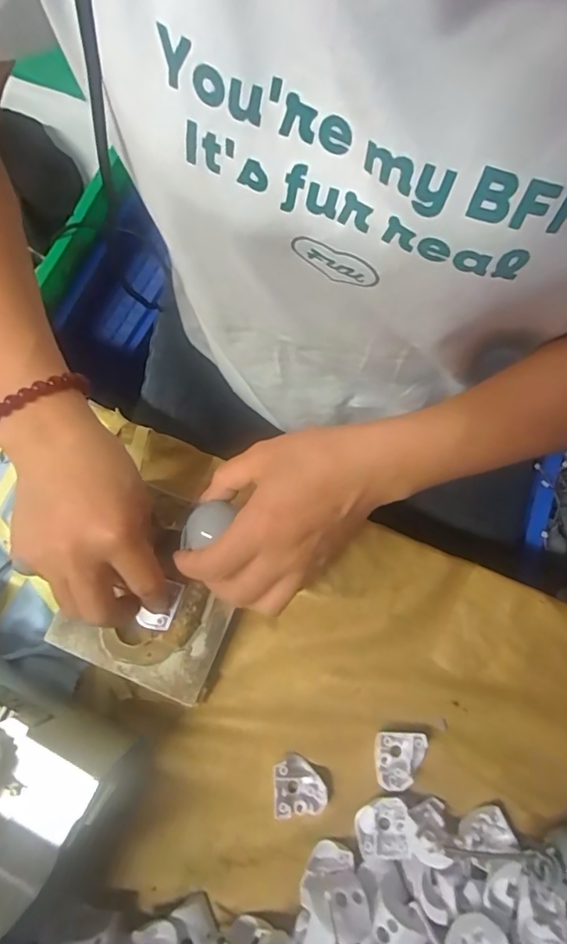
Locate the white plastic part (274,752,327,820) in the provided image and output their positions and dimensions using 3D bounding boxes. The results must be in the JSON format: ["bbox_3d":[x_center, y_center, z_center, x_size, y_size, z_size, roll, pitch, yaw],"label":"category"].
[{"bbox_3d":[0.010,0.194,0.320,0.032,0.014,0.030,-2,77,0],"label":"white plastic part"}]

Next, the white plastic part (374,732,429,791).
[{"bbox_3d":[0.073,0.179,0.323,0.032,0.010,0.032,-2,77,0],"label":"white plastic part"}]

